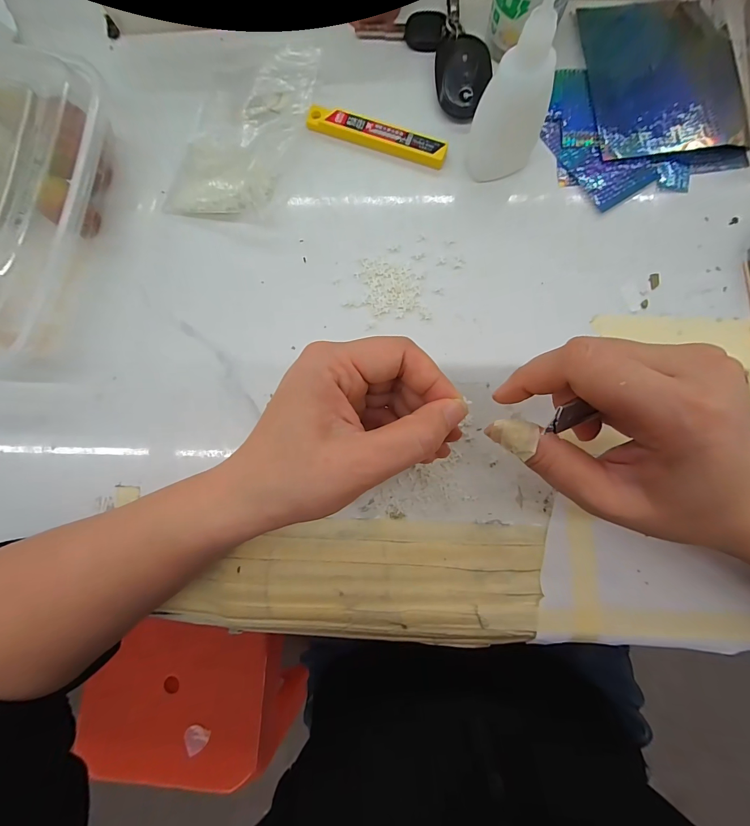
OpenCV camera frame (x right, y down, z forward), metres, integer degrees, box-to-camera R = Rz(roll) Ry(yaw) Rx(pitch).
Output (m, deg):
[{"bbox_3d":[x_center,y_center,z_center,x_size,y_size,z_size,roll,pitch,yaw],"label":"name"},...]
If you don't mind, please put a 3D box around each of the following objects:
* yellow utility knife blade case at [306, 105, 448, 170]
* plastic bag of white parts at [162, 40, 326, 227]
[{"bbox_3d":[0.001,-0.195,0.245,0.101,0.007,0.018,19,85,5],"label":"yellow utility knife blade case"},{"bbox_3d":[-0.094,-0.197,0.245,0.085,0.018,0.123,14,85,4],"label":"plastic bag of white parts"}]

